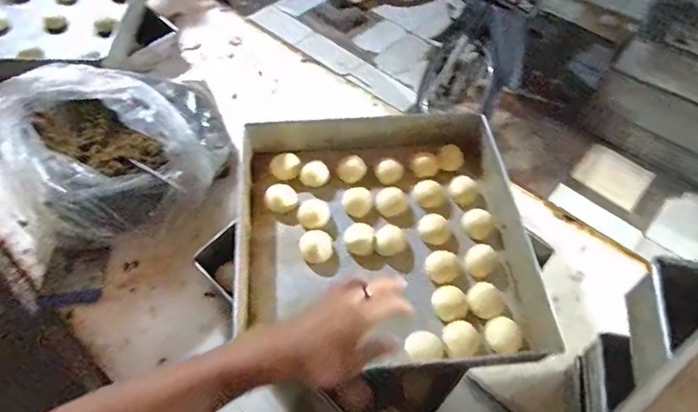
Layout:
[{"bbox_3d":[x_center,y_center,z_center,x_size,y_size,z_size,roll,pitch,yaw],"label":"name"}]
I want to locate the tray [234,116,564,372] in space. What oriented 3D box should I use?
[{"bbox_3d":[0.059,0.046,0.691,0.450,0.083,0.410,-1,55,-4],"label":"tray"}]

